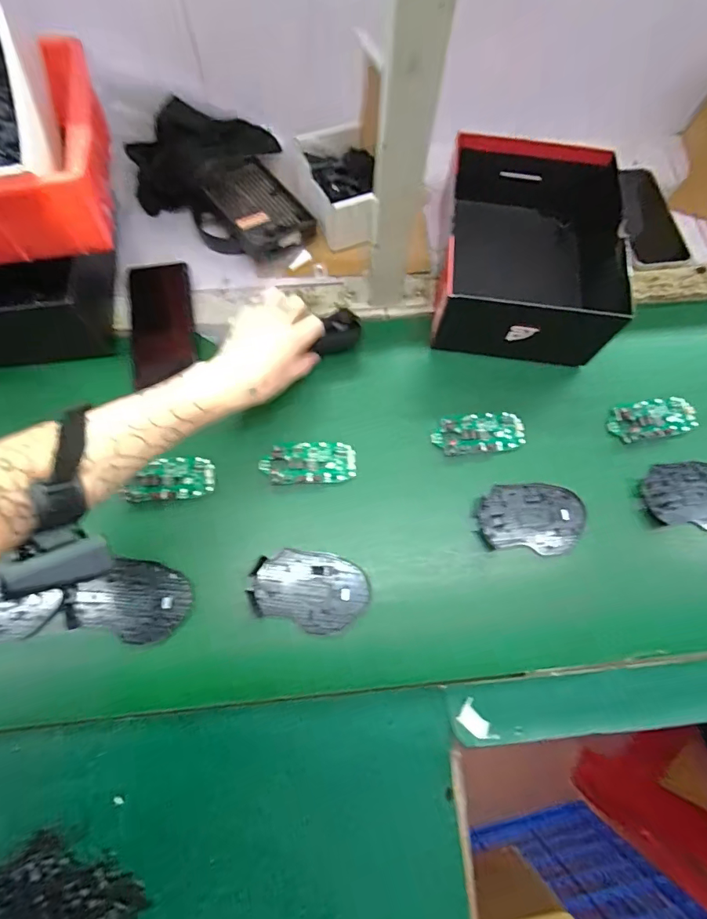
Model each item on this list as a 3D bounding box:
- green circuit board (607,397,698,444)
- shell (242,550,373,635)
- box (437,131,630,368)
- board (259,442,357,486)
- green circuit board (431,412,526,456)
[{"bbox_3d":[0.341,-0.045,0.506,0.099,0.010,0.044,-12,72,-5],"label":"green circuit board"},{"bbox_3d":[-0.043,0.130,0.440,0.114,0.013,0.073,11,72,3],"label":"shell"},{"bbox_3d":[0.210,-0.247,0.521,0.206,0.091,0.252,9,72,2],"label":"box"},{"bbox_3d":[-0.049,0.005,0.478,0.100,0.013,0.044,-4,72,-2],"label":"board"},{"bbox_3d":[0.139,-0.030,0.488,0.100,0.017,0.044,-6,72,-3],"label":"green circuit board"}]

